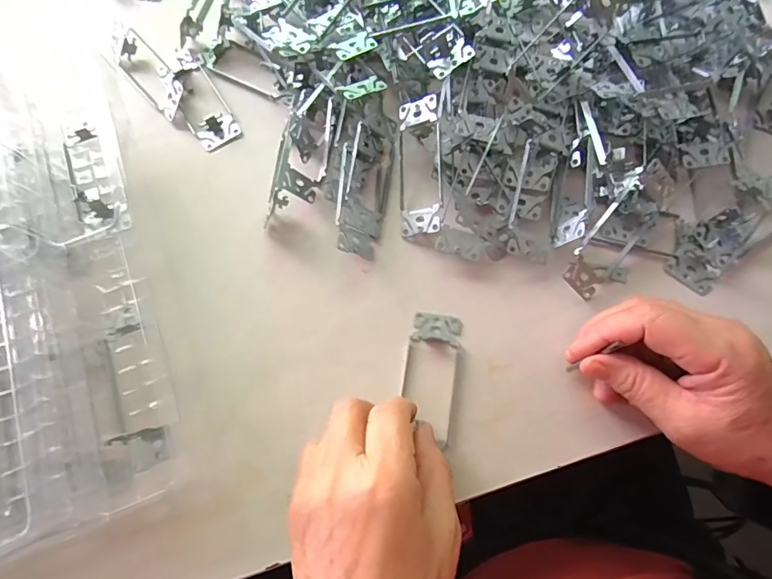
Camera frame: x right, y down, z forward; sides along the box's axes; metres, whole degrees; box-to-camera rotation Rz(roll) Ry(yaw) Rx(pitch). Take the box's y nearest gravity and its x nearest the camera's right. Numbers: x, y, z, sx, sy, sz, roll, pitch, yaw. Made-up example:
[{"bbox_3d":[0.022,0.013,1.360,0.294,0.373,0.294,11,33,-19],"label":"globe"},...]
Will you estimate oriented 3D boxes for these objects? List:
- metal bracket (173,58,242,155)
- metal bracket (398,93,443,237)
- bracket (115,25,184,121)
[{"bbox_3d":[-0.164,-0.168,0.406,0.038,0.012,0.104,-29,74,-7],"label":"metal bracket"},{"bbox_3d":[0.025,-0.094,0.357,0.039,0.007,0.105,-4,83,36],"label":"metal bracket"},{"bbox_3d":[-0.209,-0.193,0.407,0.034,0.026,0.099,-43,76,-11],"label":"bracket"}]

